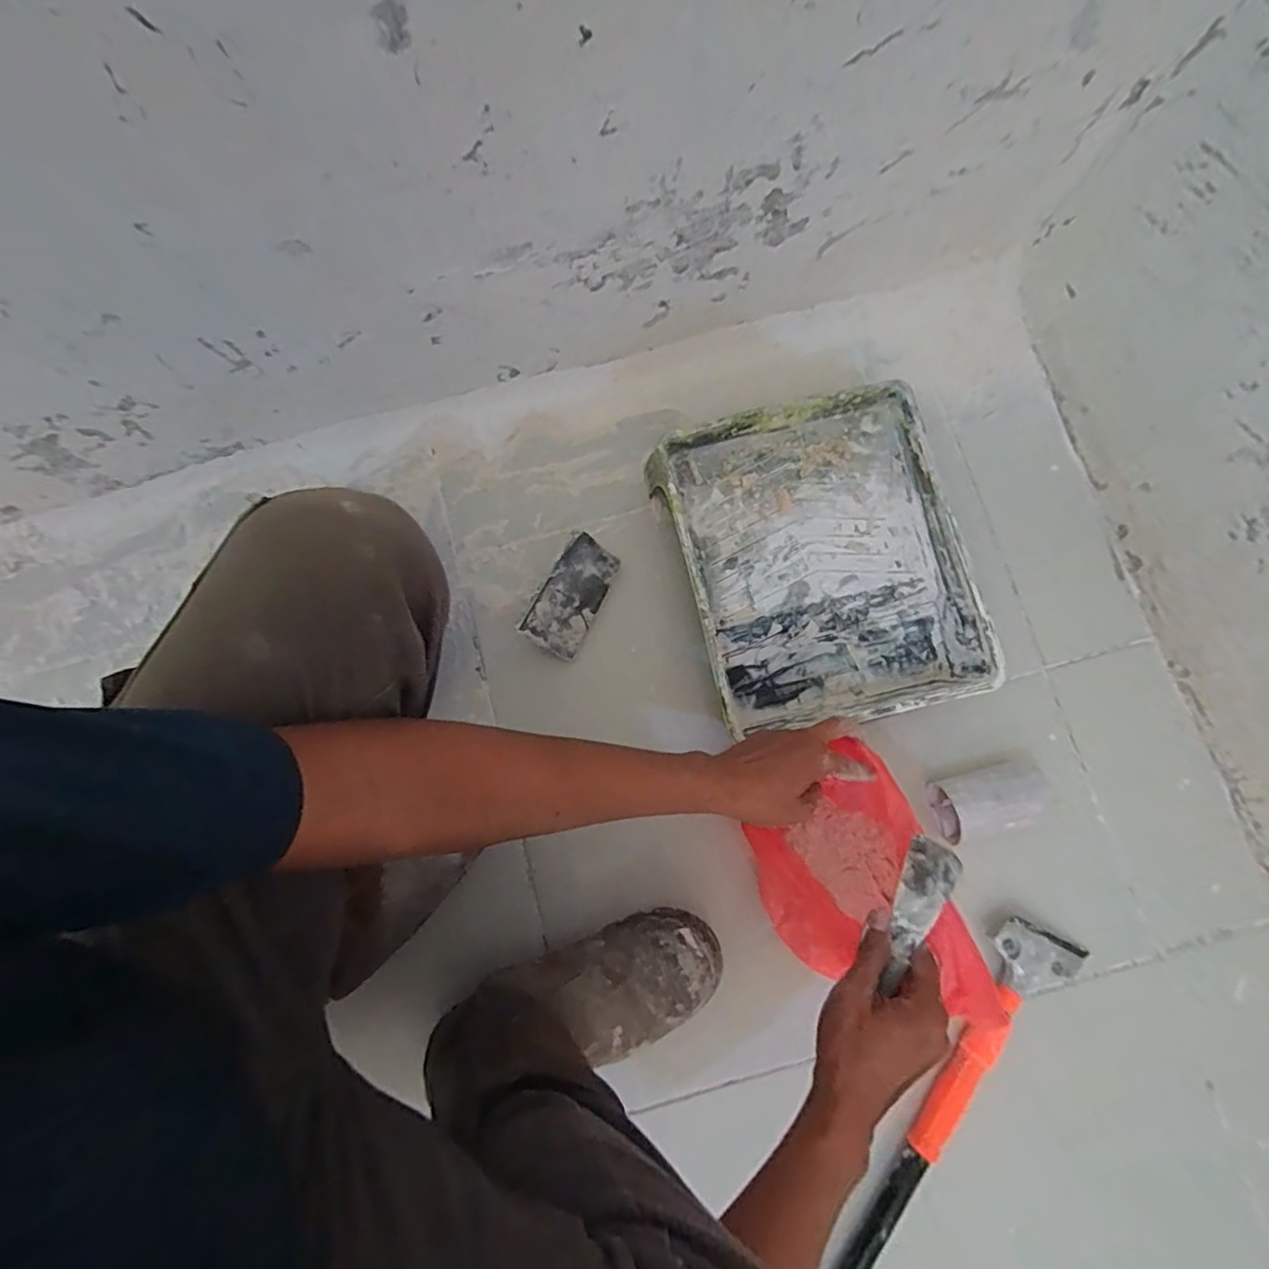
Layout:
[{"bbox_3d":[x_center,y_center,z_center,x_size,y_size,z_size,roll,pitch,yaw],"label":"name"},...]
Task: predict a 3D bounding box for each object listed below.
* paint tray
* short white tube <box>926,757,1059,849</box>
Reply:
[{"bbox_3d":[0.194,-0.075,0.648,0.279,0.070,0.336,-14,80,-2],"label":"paint tray"},{"bbox_3d":[0.359,0.165,0.604,0.108,0.052,0.059,-19,80,-3],"label":"short white tube"}]

